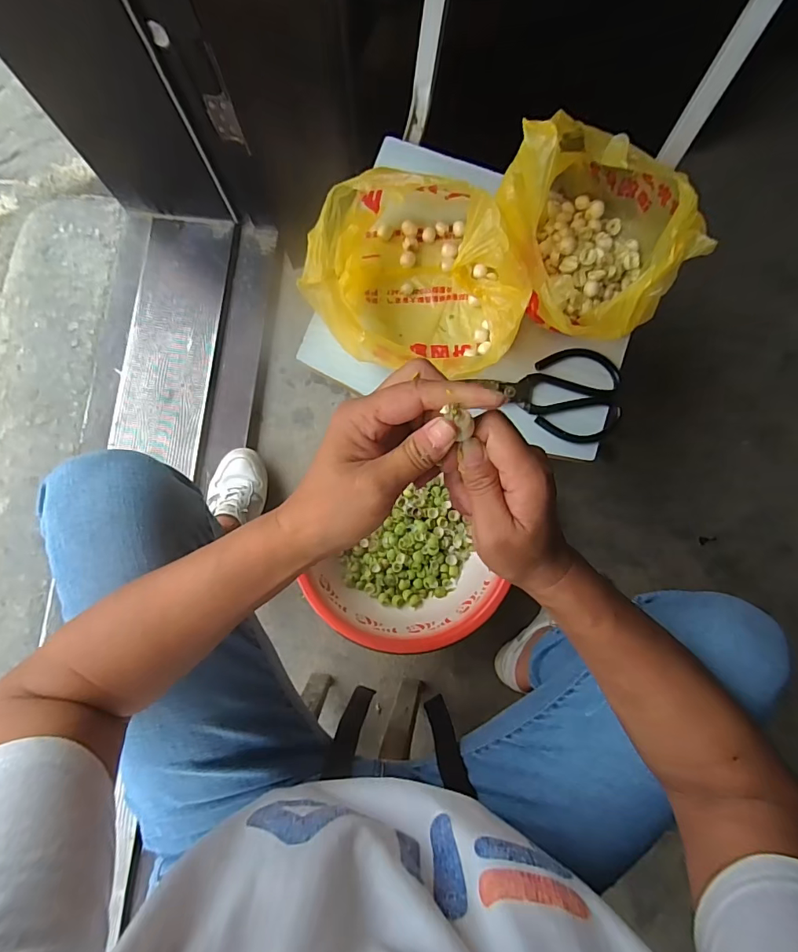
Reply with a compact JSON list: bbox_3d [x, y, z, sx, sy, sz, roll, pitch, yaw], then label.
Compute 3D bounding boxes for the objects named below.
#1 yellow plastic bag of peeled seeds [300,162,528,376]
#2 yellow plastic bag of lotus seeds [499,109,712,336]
[{"bbox_3d":[0.020,-0.199,0.452,0.195,0.132,0.172,8,83,0],"label":"yellow plastic bag of peeled seeds"},{"bbox_3d":[0.175,-0.232,0.443,0.157,0.144,0.200,11,83,0],"label":"yellow plastic bag of lotus seeds"}]

